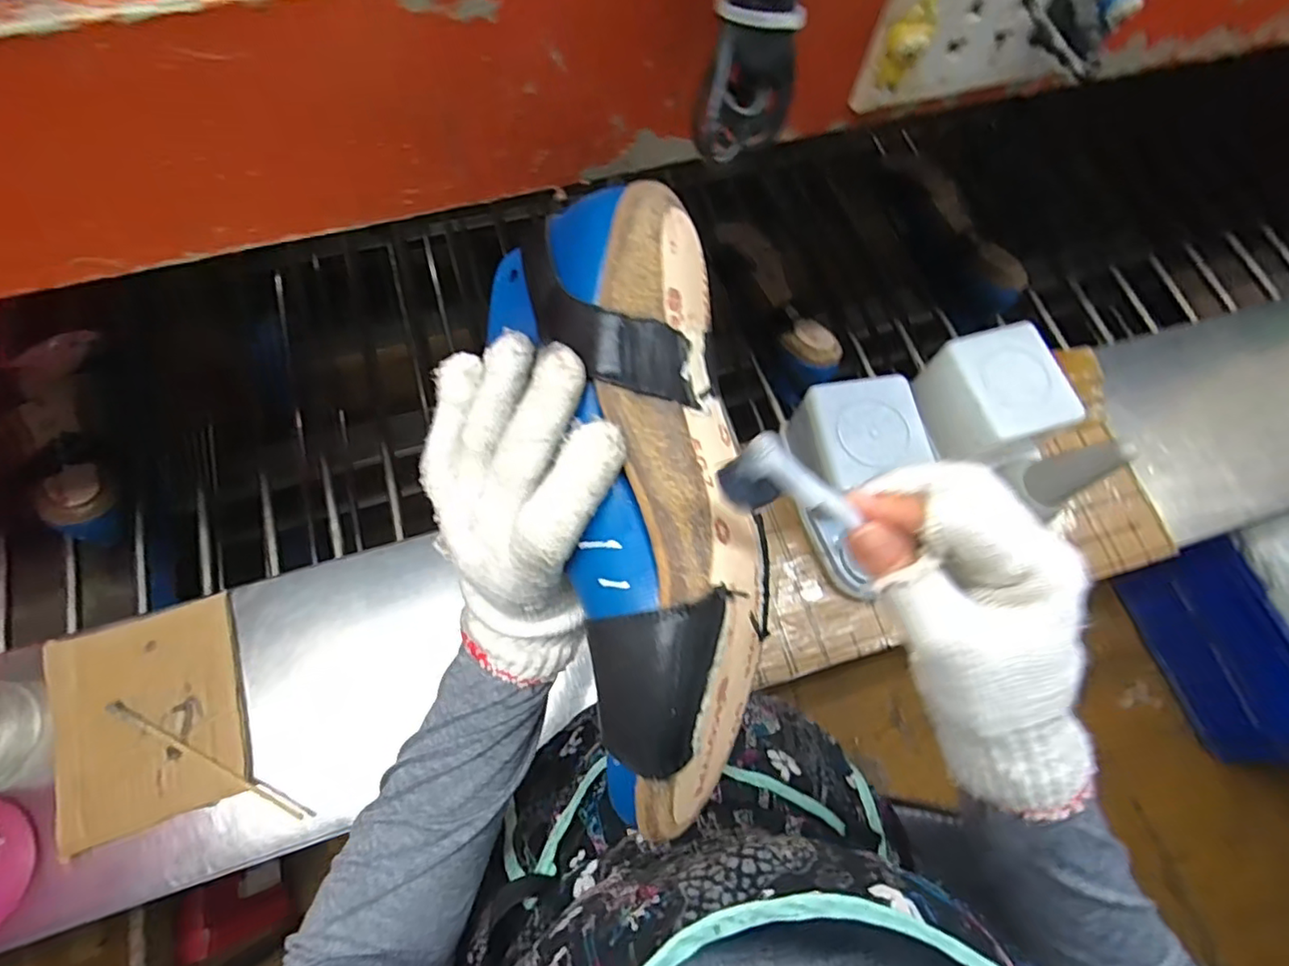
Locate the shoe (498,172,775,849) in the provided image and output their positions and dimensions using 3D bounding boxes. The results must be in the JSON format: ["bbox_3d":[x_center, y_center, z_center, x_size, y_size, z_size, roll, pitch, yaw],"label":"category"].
[{"bbox_3d":[0.000,0.005,0.240,0.096,0.062,0.243,-9,81,-5],"label":"shoe"}]

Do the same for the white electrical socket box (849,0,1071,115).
[{"bbox_3d":[0.157,-0.204,0.270,0.120,0.080,0.023,-20,72,-9],"label":"white electrical socket box"}]

